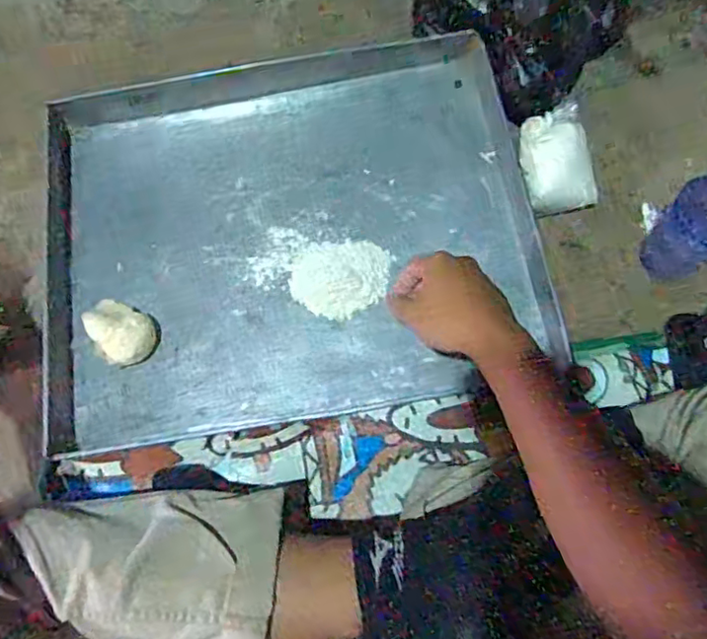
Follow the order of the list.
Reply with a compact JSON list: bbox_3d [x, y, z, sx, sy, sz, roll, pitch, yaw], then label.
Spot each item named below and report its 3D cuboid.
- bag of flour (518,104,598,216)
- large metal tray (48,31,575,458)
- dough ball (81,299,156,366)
[{"bbox_3d":[0.222,-0.178,0.682,0.078,0.040,0.130,-9,72,-1],"label":"bag of flour"},{"bbox_3d":[-0.071,-0.108,0.683,0.521,0.036,0.424,-10,72,-1],"label":"large metal tray"},{"bbox_3d":[-0.242,0.012,0.641,0.060,0.035,0.071,-43,75,-11],"label":"dough ball"}]

